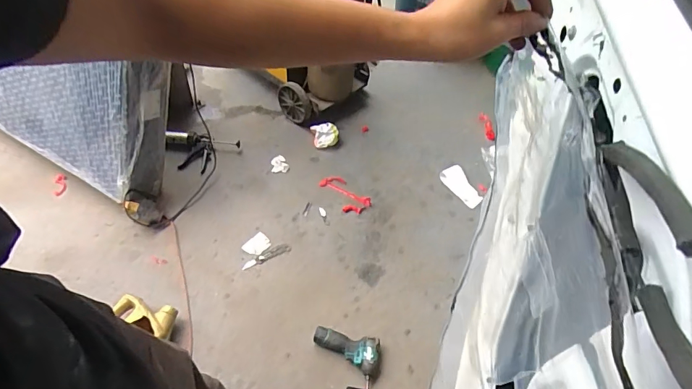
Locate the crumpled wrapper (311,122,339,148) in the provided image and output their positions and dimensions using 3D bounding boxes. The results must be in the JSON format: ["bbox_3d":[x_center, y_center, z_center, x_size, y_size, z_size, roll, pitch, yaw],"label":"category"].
[{"bbox_3d":[-0.096,-0.275,1.927,0.117,0.061,0.116,-7,51,-11],"label":"crumpled wrapper"}]

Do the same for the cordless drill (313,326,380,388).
[{"bbox_3d":[-0.007,0.511,1.284,0.210,0.057,0.168,13,50,5],"label":"cordless drill"}]

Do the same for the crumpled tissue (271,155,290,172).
[{"bbox_3d":[-0.282,-0.131,1.783,0.075,0.019,0.092,-4,52,-6],"label":"crumpled tissue"}]

